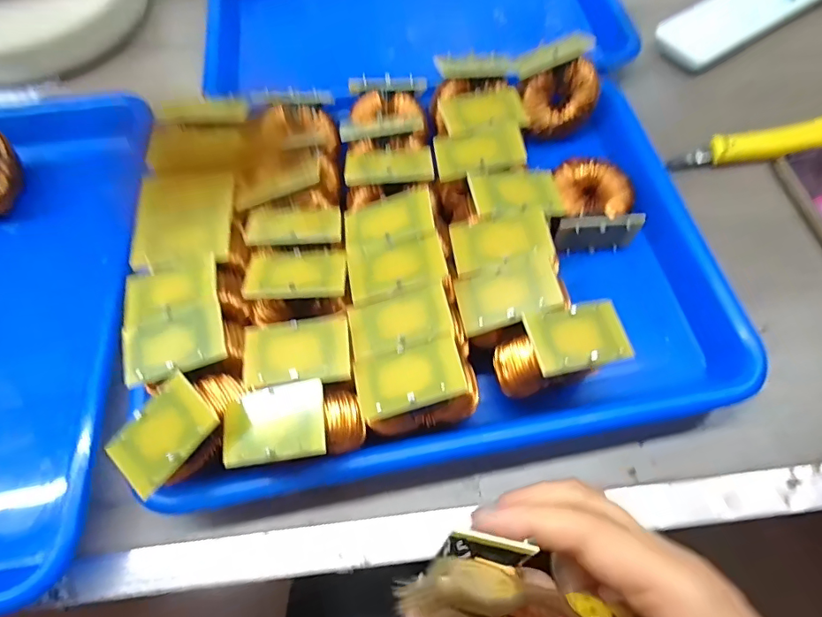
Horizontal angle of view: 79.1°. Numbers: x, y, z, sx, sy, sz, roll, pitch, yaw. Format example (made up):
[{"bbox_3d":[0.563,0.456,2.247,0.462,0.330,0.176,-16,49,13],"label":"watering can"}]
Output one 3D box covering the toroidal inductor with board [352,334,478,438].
[{"bbox_3d":[0.004,0.039,0.242,0.057,0.037,0.035,-14,64,-5],"label":"toroidal inductor with board"}]

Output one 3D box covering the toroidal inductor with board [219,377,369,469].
[{"bbox_3d":[-0.054,0.057,0.234,0.060,0.042,0.033,-6,63,-1],"label":"toroidal inductor with board"}]

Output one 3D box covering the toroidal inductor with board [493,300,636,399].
[{"bbox_3d":[0.075,0.027,0.257,0.062,0.059,0.033,-16,64,-6],"label":"toroidal inductor with board"}]

